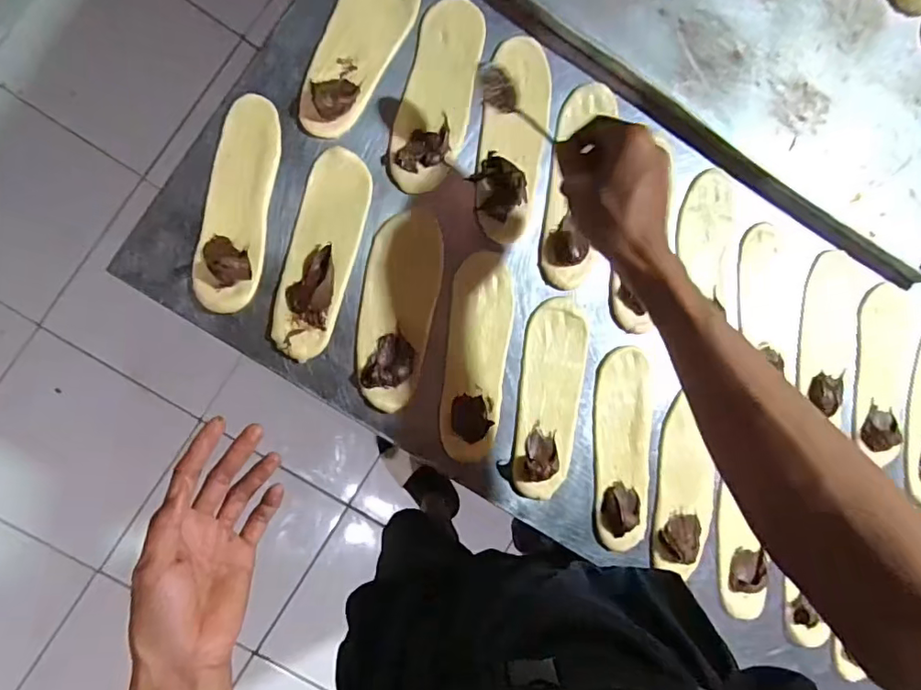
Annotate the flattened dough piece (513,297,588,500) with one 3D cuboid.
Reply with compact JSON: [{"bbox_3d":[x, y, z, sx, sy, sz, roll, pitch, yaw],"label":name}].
[{"bbox_3d":[0.094,0.053,0.555,0.066,0.025,0.197,7,87,-6],"label":"flattened dough piece"}]

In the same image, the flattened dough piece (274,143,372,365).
[{"bbox_3d":[-0.132,-0.087,0.524,0.061,0.012,0.197,14,88,-8],"label":"flattened dough piece"}]

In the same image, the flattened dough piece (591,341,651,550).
[{"bbox_3d":[0.171,0.107,0.569,0.063,0.018,0.201,0,90,-8],"label":"flattened dough piece"}]

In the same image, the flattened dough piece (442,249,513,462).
[{"bbox_3d":[0.016,0.011,0.554,0.062,0.006,0.204,6,89,-8],"label":"flattened dough piece"}]

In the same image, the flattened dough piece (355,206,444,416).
[{"bbox_3d":[-0.060,-0.035,0.533,0.071,0.017,0.191,9,89,-8],"label":"flattened dough piece"}]

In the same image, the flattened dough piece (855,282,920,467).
[{"bbox_3d":[0.486,0.032,0.618,0.076,0.021,0.195,2,90,-8],"label":"flattened dough piece"}]

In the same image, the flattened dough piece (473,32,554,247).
[{"bbox_3d":[0.056,-0.208,0.550,0.067,0.019,0.202,7,89,-8],"label":"flattened dough piece"}]

